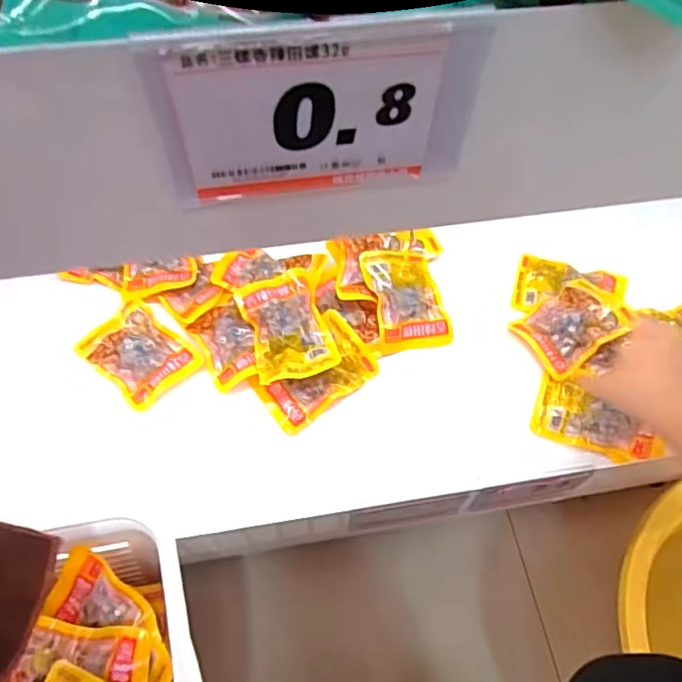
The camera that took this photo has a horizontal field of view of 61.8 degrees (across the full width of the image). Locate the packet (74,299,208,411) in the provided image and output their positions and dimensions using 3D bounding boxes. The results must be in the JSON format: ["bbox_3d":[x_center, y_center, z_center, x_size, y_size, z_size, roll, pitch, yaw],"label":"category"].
[{"bbox_3d":[-0.210,0.010,0.589,0.110,0.011,0.080,39,65,18],"label":"packet"}]

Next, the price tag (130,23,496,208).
[{"bbox_3d":[-0.006,-0.070,0.182,0.099,0.060,0.004,-8,60,-8],"label":"price tag"}]

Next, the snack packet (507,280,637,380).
[{"bbox_3d":[0.243,-0.018,0.598,0.106,0.016,0.079,-34,61,-3],"label":"snack packet"}]

